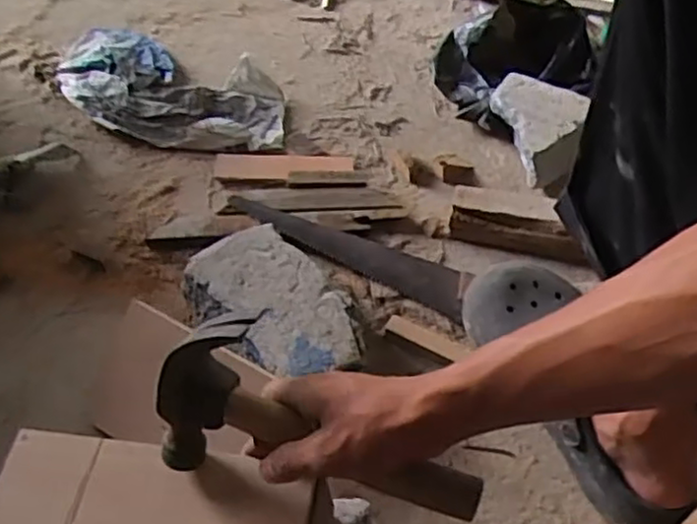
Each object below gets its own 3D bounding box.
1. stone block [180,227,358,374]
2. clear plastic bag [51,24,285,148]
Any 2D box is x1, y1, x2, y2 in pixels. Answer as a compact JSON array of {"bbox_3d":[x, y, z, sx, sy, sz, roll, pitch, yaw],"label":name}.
[{"bbox_3d":[-0.071,0.054,0.751,0.119,0.070,0.207,-38,59,-24],"label":"stone block"},{"bbox_3d":[-0.259,-0.249,1.010,0.384,0.050,0.184,22,57,18],"label":"clear plastic bag"}]

